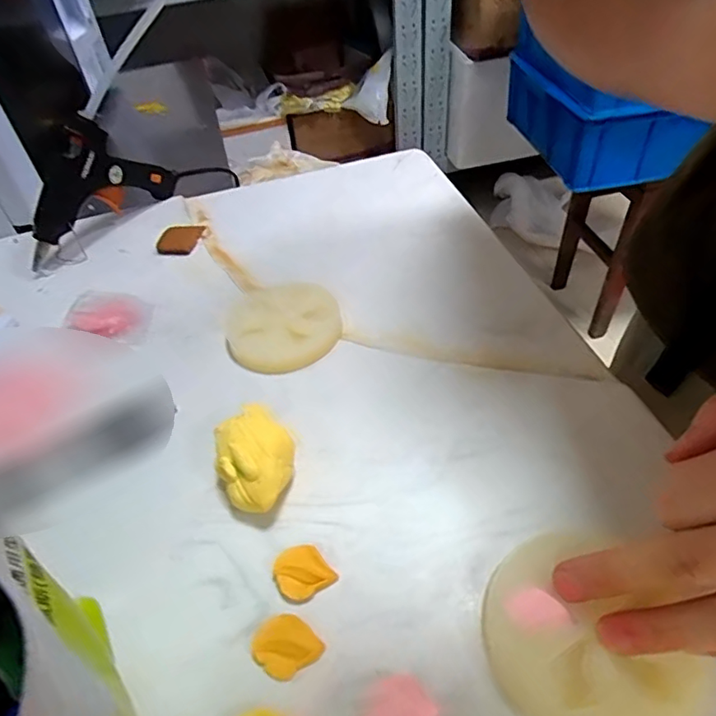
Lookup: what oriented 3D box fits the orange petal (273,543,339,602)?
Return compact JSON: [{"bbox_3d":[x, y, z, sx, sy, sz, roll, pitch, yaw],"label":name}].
[{"bbox_3d":[-0.027,0.102,0.259,0.025,0.006,0.024,-28,50,-18],"label":"orange petal"}]

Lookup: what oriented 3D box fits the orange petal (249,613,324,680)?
[{"bbox_3d":[-0.032,0.127,0.238,0.027,0.005,0.024,-28,50,-19],"label":"orange petal"}]

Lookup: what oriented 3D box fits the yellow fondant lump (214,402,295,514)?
[{"bbox_3d":[-0.054,0.056,0.286,0.040,0.033,0.053,-30,51,-20],"label":"yellow fondant lump"}]

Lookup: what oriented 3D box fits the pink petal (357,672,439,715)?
[{"bbox_3d":[0.015,0.142,0.217,0.029,0.004,0.025,-29,50,-19],"label":"pink petal"}]

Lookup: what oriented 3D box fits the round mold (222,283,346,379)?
[{"bbox_3d":[-0.052,-0.024,0.375,0.078,0.007,0.082,-3,47,4],"label":"round mold"}]

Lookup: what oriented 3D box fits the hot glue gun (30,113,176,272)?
[{"bbox_3d":[-0.232,-0.152,0.460,0.031,0.097,0.143,25,54,26],"label":"hot glue gun"}]

